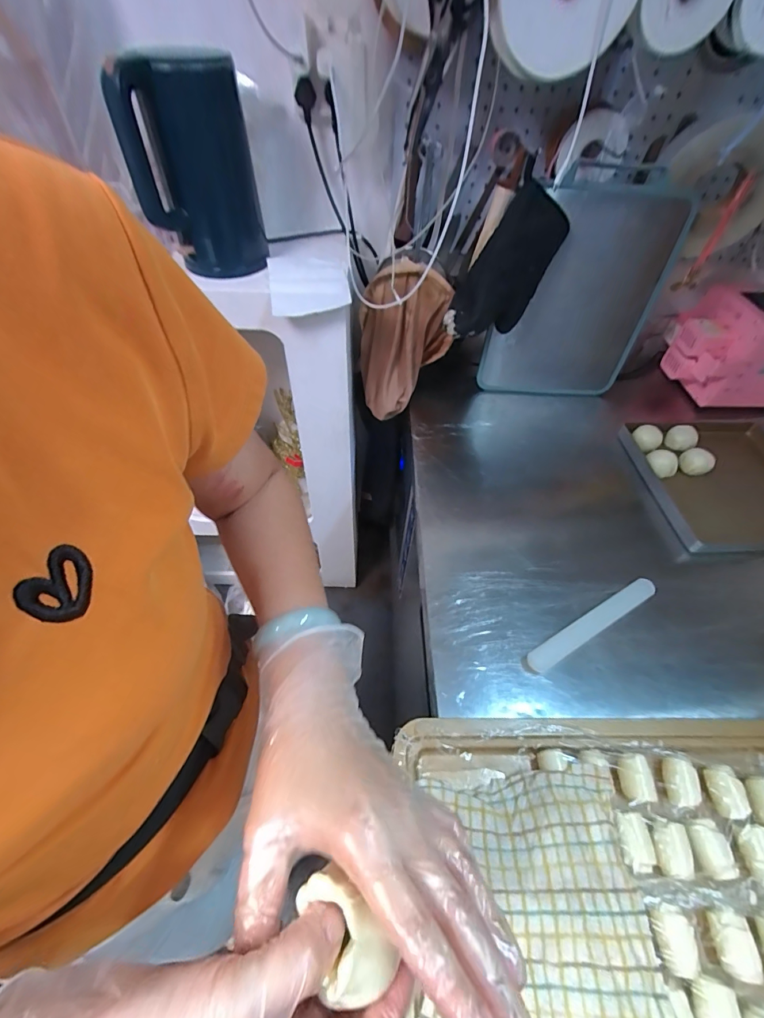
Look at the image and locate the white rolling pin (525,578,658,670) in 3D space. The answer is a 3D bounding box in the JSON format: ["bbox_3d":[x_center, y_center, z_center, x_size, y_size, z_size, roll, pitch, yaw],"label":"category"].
[{"bbox_3d":[0.280,0.151,0.548,0.213,0.021,0.027,-24,57,-19],"label":"white rolling pin"}]

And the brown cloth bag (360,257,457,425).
[{"bbox_3d":[0.039,-0.311,0.788,0.168,0.253,0.103,3,52,0],"label":"brown cloth bag"}]

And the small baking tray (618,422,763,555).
[{"bbox_3d":[0.605,-0.051,0.717,0.292,0.044,0.287,0,53,-3],"label":"small baking tray"}]

